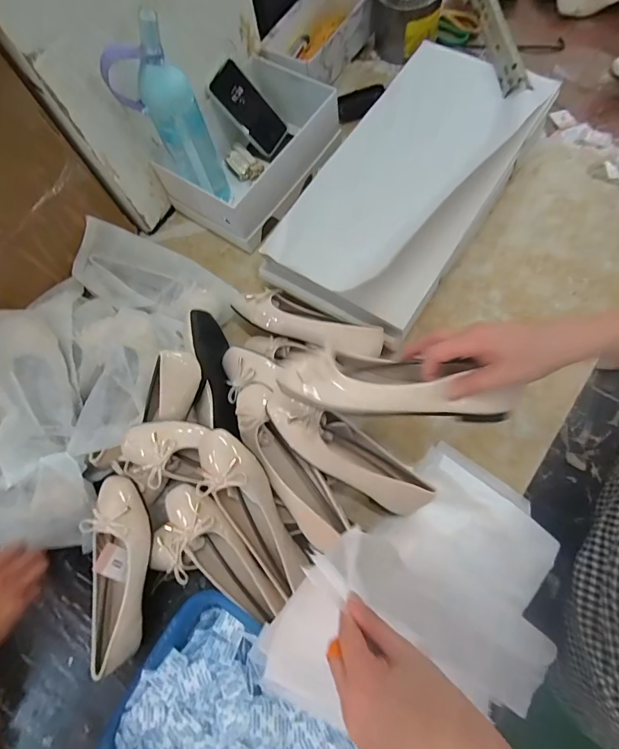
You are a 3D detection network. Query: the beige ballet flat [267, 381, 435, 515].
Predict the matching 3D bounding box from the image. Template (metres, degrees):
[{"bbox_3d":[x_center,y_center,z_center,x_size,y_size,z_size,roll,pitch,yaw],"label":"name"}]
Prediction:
[{"bbox_3d":[0.048,0.106,0.550,0.247,0.071,0.071,33,73,-2],"label":"beige ballet flat"}]

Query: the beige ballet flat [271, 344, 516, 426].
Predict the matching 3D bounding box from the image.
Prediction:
[{"bbox_3d":[0.090,0.011,0.431,0.228,0.059,0.070,8,69,7],"label":"beige ballet flat"}]

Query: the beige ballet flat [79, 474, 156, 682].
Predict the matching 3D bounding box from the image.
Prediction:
[{"bbox_3d":[-0.266,0.275,0.563,0.078,0.051,0.255,-1,82,2],"label":"beige ballet flat"}]

